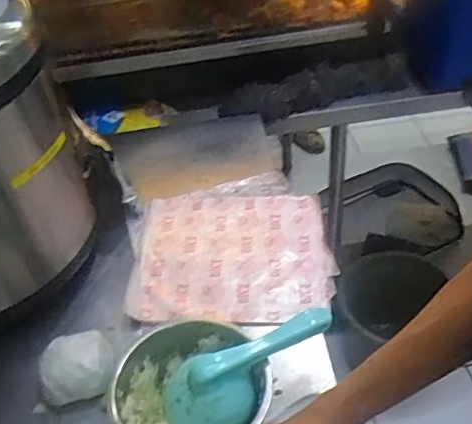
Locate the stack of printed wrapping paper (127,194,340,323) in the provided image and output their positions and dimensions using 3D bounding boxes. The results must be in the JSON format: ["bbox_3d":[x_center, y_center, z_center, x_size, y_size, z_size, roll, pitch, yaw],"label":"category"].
[{"bbox_3d":[-0.005,0.057,0.828,0.280,0.017,0.245,-5,42,0],"label":"stack of printed wrapping paper"}]

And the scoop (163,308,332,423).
[{"bbox_3d":[0.011,0.158,0.604,0.205,0.061,0.085,-33,48,-10],"label":"scoop"}]

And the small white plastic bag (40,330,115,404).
[{"bbox_3d":[-0.190,0.182,0.676,0.085,0.045,0.078,-11,43,-7],"label":"small white plastic bag"}]

